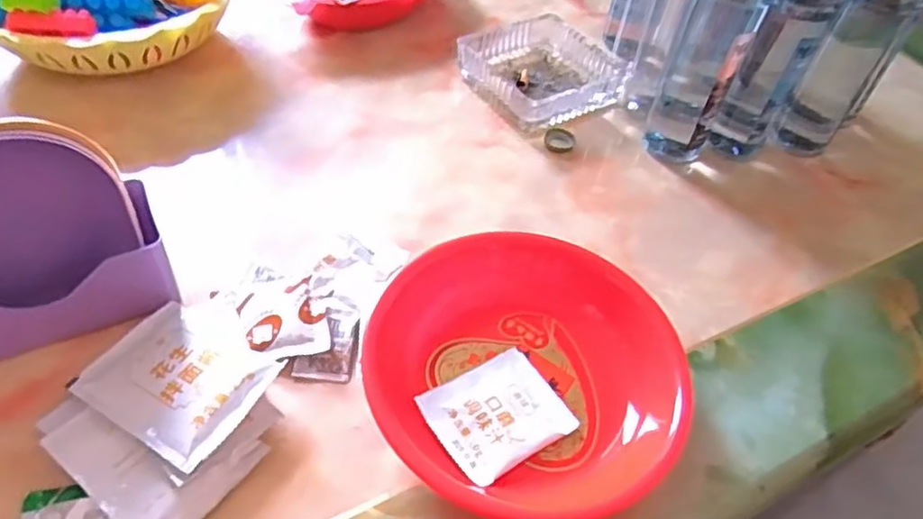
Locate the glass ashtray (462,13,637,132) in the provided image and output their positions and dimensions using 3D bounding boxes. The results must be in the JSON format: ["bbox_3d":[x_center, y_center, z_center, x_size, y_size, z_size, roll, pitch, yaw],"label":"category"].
[{"bbox_3d":[0.076,-0.182,0.633,0.134,0.034,0.130,-24,56,-24],"label":"glass ashtray"}]

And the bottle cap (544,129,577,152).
[{"bbox_3d":[0.088,-0.107,0.589,0.026,0.005,0.027,3,49,-3],"label":"bottle cap"}]

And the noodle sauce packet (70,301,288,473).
[{"bbox_3d":[-0.161,0.067,0.392,0.098,0.024,0.088,29,53,18],"label":"noodle sauce packet"}]

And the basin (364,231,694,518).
[{"bbox_3d":[0.037,0.064,0.399,0.176,0.060,0.189,3,49,-3],"label":"basin"}]

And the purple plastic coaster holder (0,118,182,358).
[{"bbox_3d":[-0.255,-0.008,0.380,0.140,0.125,0.073,-22,55,-23],"label":"purple plastic coaster holder"}]

